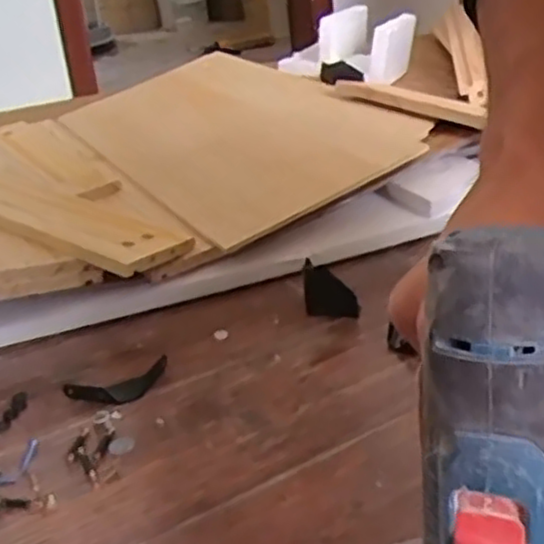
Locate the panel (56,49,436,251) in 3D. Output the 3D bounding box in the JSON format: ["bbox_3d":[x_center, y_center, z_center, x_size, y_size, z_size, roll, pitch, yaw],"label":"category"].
[{"bbox_3d":[-0.059,-0.214,1.081,0.357,0.020,0.568,-25,38,-23],"label":"panel"}]

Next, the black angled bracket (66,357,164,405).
[{"bbox_3d":[-0.135,0.100,0.665,0.091,0.015,0.043,-14,25,-19],"label":"black angled bracket"}]

